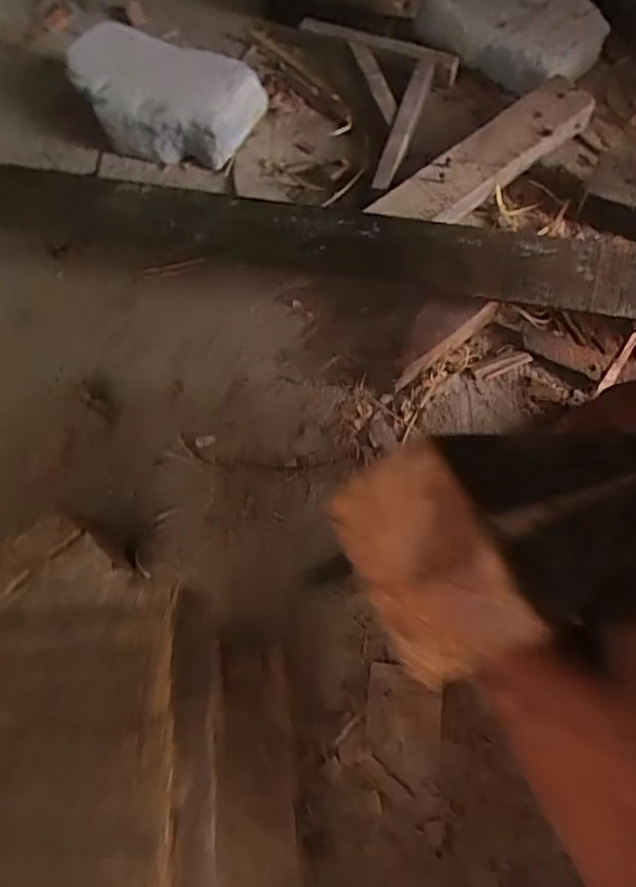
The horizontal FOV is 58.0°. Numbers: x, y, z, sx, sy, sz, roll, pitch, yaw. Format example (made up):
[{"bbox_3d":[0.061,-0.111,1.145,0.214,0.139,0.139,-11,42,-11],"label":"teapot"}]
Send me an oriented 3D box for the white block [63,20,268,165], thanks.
[{"bbox_3d":[-0.177,-0.395,0.653,0.213,0.077,0.105,12,72,4],"label":"white block"}]

